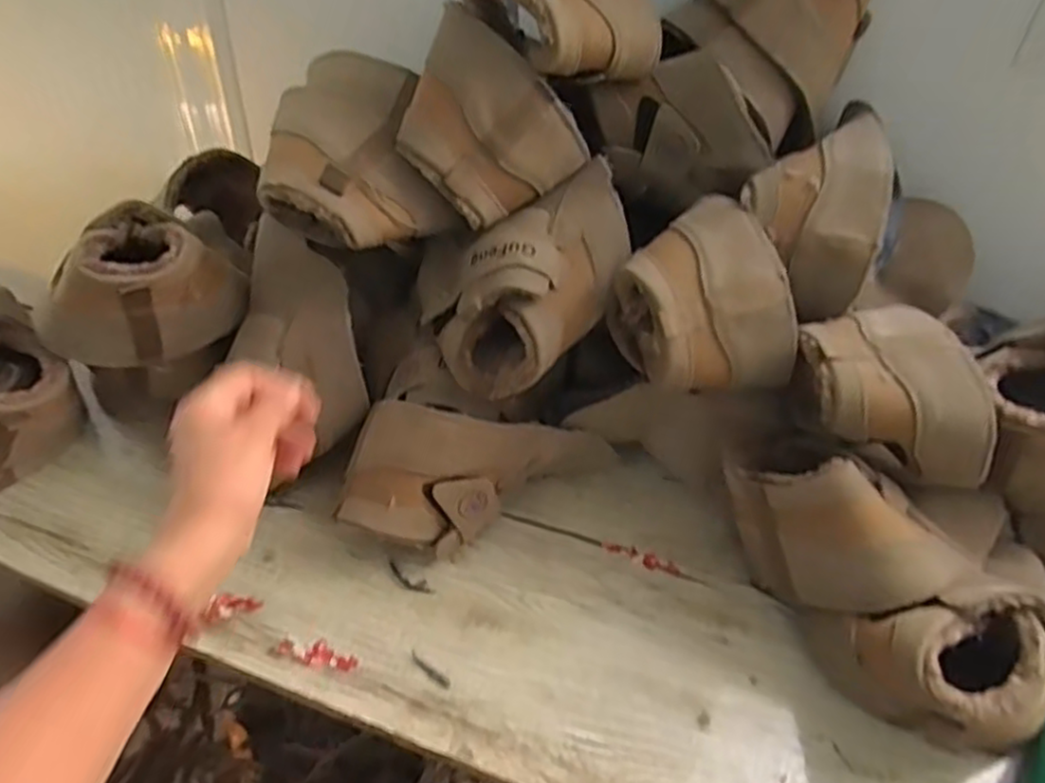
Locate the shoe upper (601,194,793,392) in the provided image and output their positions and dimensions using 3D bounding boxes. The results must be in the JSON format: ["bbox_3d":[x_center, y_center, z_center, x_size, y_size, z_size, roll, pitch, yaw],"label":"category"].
[{"bbox_3d":[0.135,-0.065,0.546,0.103,0.109,0.117,-21,46,-26],"label":"shoe upper"}]

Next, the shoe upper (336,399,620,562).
[{"bbox_3d":[-0.033,0.067,0.597,0.229,0.105,0.091,0,40,-4],"label":"shoe upper"}]

